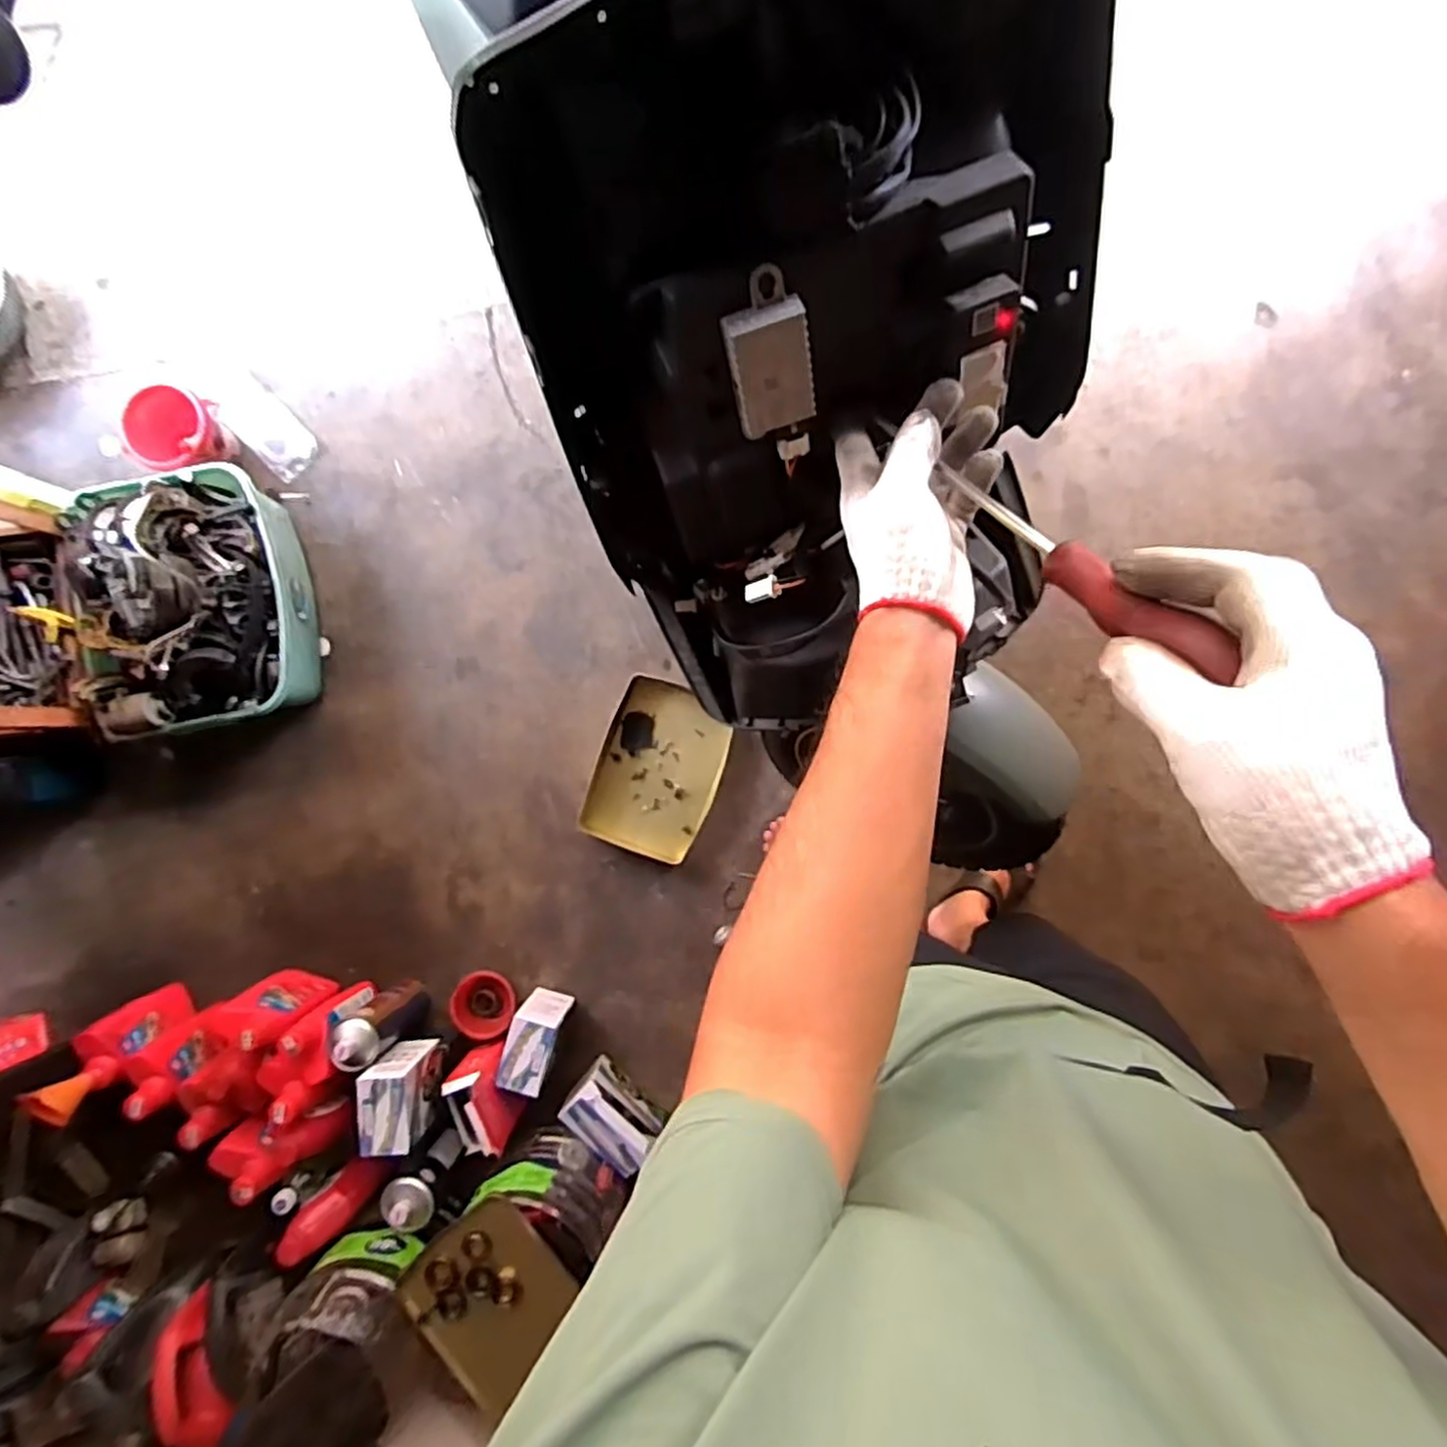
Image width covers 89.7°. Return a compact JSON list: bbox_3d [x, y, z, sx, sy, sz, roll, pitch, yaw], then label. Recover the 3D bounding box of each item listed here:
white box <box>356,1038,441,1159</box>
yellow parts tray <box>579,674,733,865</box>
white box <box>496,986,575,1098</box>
[{"bbox_3d":[-0.528,0.613,1.201,0.080,0.150,0.124,-6,89,2],"label":"white box"},{"bbox_3d":[-0.121,0.085,1.347,0.221,0.027,0.309,18,90,2],"label":"yellow parts tray"},{"bbox_3d":[-0.327,0.560,1.291,0.089,0.142,0.128,16,90,2],"label":"white box"}]

